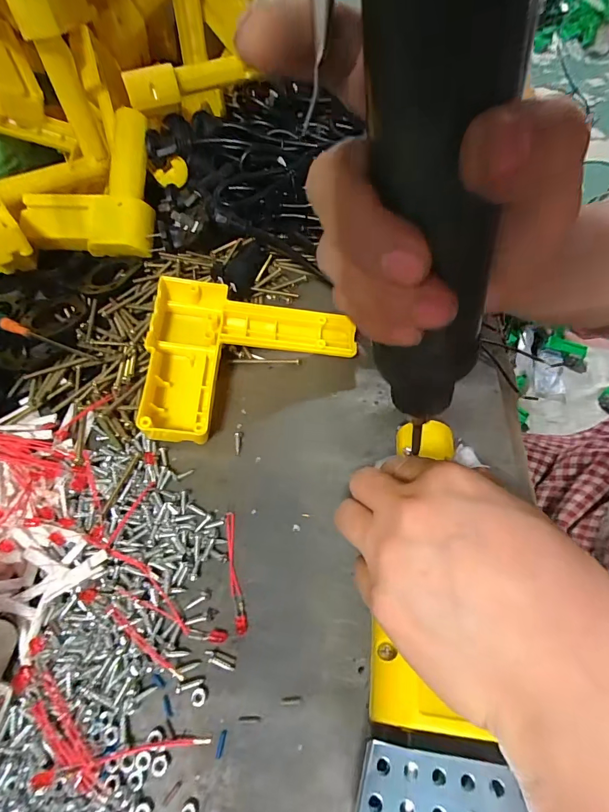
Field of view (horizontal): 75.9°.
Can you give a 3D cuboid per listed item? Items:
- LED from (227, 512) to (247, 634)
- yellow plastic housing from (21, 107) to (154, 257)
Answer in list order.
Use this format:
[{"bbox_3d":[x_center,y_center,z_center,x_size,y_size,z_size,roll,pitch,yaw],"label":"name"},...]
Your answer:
[{"bbox_3d":[-0.039,0.091,0.218,0.007,0.005,0.064,-11,58,-5],"label":"LED"},{"bbox_3d":[-0.202,-0.212,0.380,0.114,0.038,0.139,-1,79,-1],"label":"yellow plastic housing"}]

